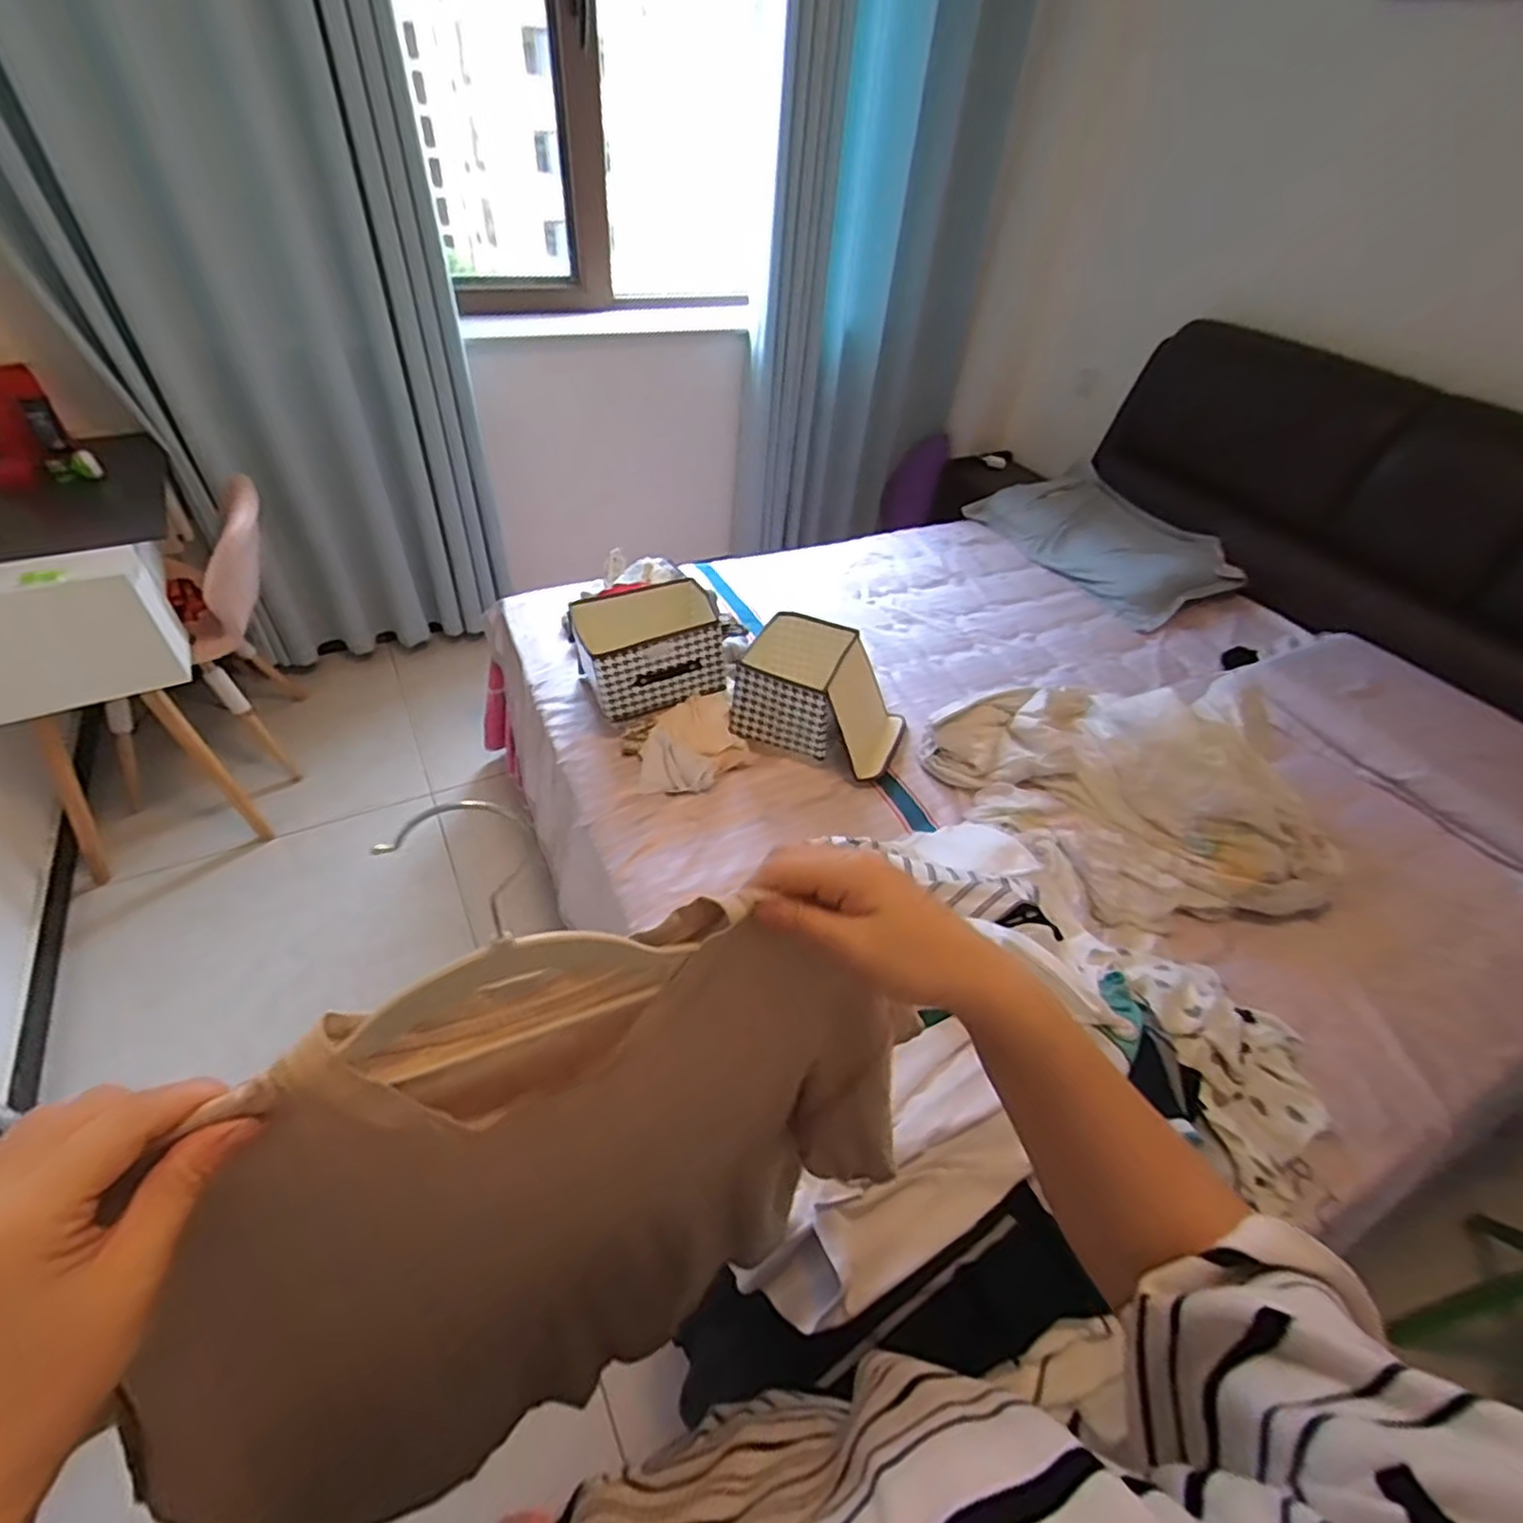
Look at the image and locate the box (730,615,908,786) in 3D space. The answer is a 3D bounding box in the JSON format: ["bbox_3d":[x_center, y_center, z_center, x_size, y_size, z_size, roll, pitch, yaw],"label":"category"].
[{"bbox_3d":[0.124,-0.142,1.429,0.339,0.186,0.286,17,45,11],"label":"box"}]

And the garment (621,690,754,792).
[{"bbox_3d":[-0.139,-0.032,1.353,0.222,0.072,0.194,-17,49,-22],"label":"garment"}]

